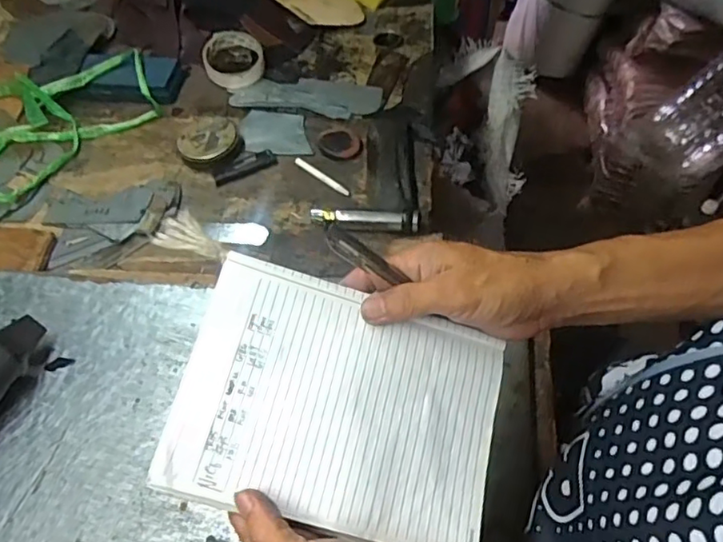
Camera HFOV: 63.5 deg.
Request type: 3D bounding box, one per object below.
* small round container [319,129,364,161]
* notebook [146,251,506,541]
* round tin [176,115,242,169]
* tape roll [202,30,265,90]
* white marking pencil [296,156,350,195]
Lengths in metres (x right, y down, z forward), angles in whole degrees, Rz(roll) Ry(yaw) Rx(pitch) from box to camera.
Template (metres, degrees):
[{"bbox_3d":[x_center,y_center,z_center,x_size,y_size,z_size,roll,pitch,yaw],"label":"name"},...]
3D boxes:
[{"bbox_3d":[-0.027,-0.161,0.739,0.051,0.007,0.062,-34,59,-18],"label":"small round container"},{"bbox_3d":[-0.010,0.082,0.364,0.195,0.007,0.142,17,68,-8],"label":"notebook"},{"bbox_3d":[-0.191,-0.160,0.741,0.078,0.028,0.071,-2,55,3],"label":"round tin"},{"bbox_3d":[-0.186,-0.310,0.847,0.086,0.031,0.099,-13,58,-8],"label":"tape roll"},{"bbox_3d":[-0.049,-0.115,0.711,0.086,0.005,0.011,37,65,25],"label":"white marking pencil"}]

